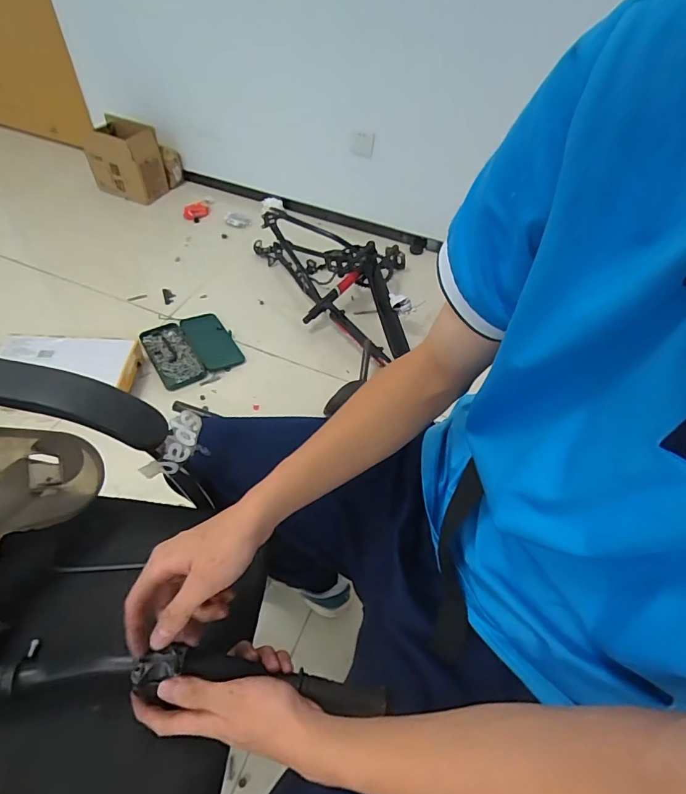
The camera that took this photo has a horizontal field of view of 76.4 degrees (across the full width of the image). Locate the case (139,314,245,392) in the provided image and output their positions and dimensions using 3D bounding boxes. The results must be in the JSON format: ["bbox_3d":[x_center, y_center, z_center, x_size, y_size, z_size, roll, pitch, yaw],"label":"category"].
[{"bbox_3d":[-0.450,-0.146,1.305,0.243,0.041,0.263,-24,57,-23],"label":"case"}]

